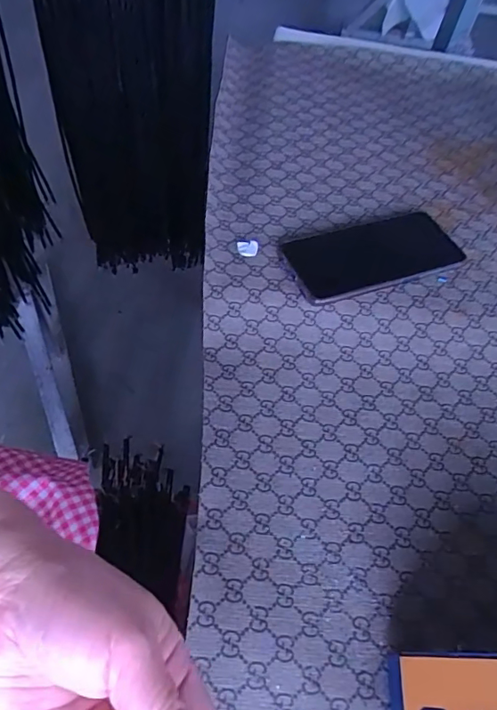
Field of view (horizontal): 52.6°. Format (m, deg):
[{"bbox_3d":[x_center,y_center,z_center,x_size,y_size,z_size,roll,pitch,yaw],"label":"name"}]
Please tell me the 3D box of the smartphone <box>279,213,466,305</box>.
[{"bbox_3d":[0.109,-0.090,0.440,0.156,0.011,0.076,-16,60,-17],"label":"smartphone"}]

